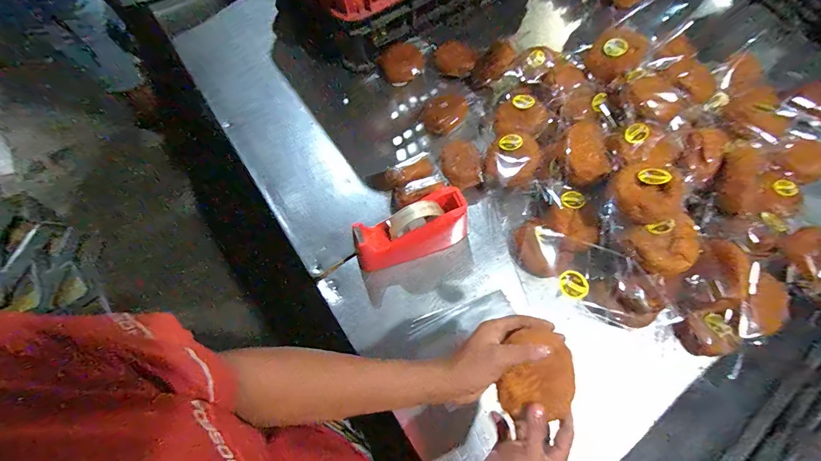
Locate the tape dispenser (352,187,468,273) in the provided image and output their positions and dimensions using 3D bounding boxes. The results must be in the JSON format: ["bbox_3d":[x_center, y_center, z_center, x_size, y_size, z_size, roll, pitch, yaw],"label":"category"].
[{"bbox_3d":[0.001,0.002,0.651,0.198,0.114,0.072,-22,70,-9],"label":"tape dispenser"}]

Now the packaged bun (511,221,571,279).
[{"bbox_3d":[0.224,0.034,0.662,0.079,0.048,0.102,-31,72,-11],"label":"packaged bun"}]

